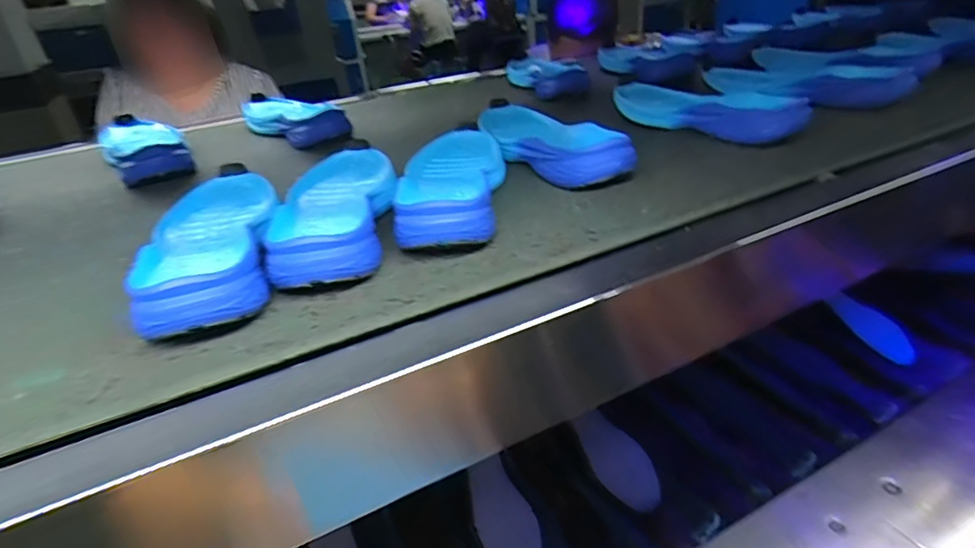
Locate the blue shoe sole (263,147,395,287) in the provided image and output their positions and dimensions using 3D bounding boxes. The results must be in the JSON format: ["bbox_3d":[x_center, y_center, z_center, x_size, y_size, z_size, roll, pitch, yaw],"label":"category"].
[{"bbox_3d":[-0.132,-0.062,0.482,0.097,0.039,0.264,-9,29,-7],"label":"blue shoe sole"}]

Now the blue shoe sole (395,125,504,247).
[{"bbox_3d":[-0.031,-0.091,0.512,0.098,0.041,0.245,-5,29,1],"label":"blue shoe sole"}]

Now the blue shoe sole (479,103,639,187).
[{"bbox_3d":[0.058,-0.145,0.594,0.083,0.047,0.259,-19,32,-22],"label":"blue shoe sole"}]

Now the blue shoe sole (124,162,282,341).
[{"bbox_3d":[-0.222,-0.028,0.435,0.096,0.042,0.266,-14,30,-15],"label":"blue shoe sole"}]

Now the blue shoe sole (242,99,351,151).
[{"bbox_3d":[-0.292,-0.229,0.789,0.098,0.041,0.259,-23,34,-28],"label":"blue shoe sole"}]

